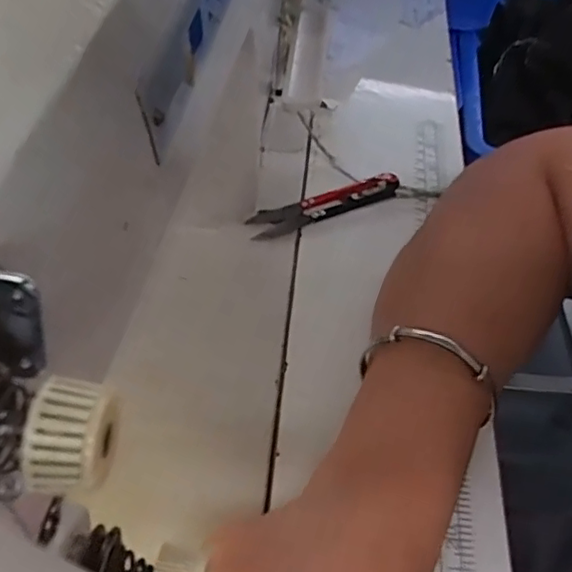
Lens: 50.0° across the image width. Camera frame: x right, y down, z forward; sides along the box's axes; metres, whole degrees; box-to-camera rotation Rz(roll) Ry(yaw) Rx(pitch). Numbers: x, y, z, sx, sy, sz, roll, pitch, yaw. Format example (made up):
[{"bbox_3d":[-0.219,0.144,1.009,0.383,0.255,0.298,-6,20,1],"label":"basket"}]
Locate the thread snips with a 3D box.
[{"bbox_3d":[0.025,-0.055,0.402,0.102,0.016,0.023,-20,56,-19],"label":"thread snips"}]

